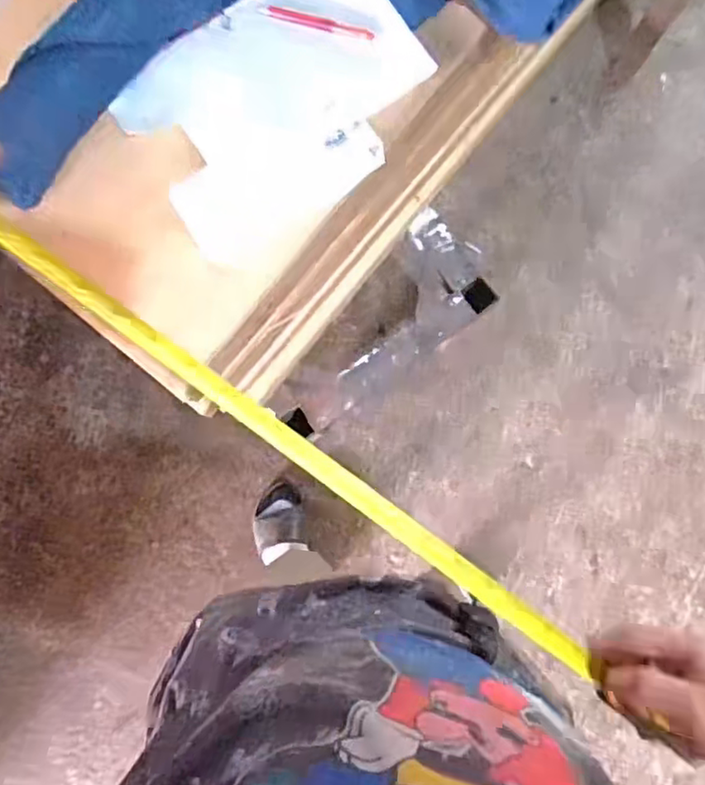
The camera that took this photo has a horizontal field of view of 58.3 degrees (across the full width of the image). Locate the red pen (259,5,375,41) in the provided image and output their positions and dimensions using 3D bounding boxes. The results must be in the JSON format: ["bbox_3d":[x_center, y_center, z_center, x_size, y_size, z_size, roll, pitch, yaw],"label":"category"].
[{"bbox_3d":[-0.034,-0.357,0.611,0.109,0.005,0.012,16,85,1],"label":"red pen"}]

